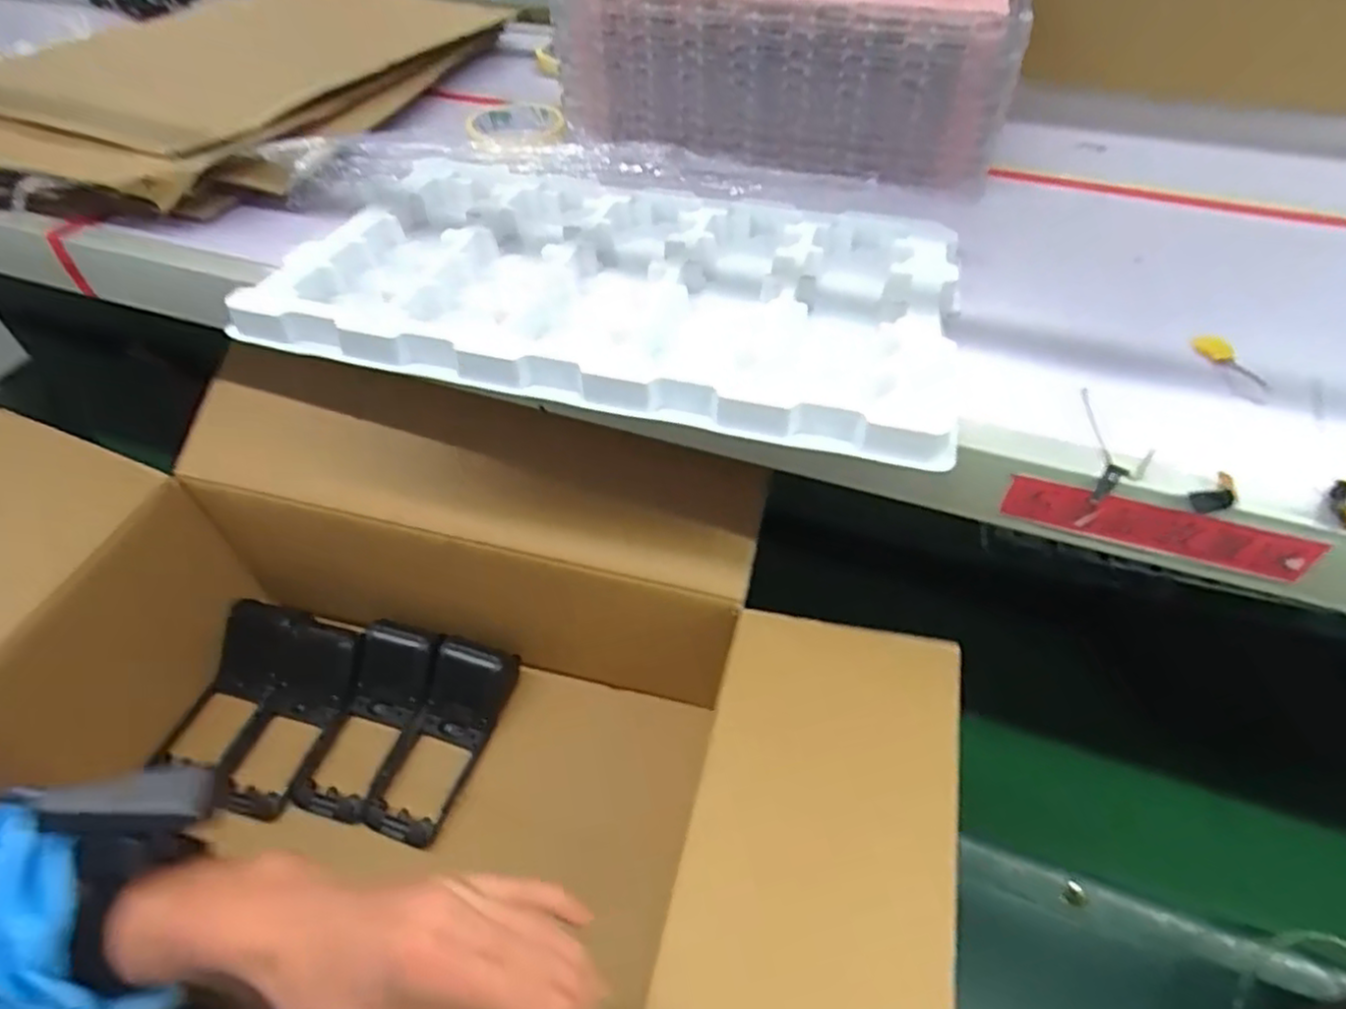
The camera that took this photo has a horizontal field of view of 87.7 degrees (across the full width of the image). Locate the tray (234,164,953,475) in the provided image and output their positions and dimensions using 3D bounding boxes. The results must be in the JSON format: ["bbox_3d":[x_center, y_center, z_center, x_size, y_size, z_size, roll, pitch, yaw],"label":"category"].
[{"bbox_3d":[-0.035,-0.153,0.477,0.429,0.027,0.245,12,50,11],"label":"tray"}]

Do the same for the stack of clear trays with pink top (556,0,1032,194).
[{"bbox_3d":[0.089,-0.395,0.611,0.362,0.124,0.236,4,48,4],"label":"stack of clear trays with pink top"}]

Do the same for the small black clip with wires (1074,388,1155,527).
[{"bbox_3d":[0.235,-0.026,0.382,0.025,0.039,0.076,11,49,11],"label":"small black clip with wires"}]

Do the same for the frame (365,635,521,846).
[{"bbox_3d":[-0.221,0.221,0.671,0.084,0.039,0.184,17,66,15],"label":"frame"}]

